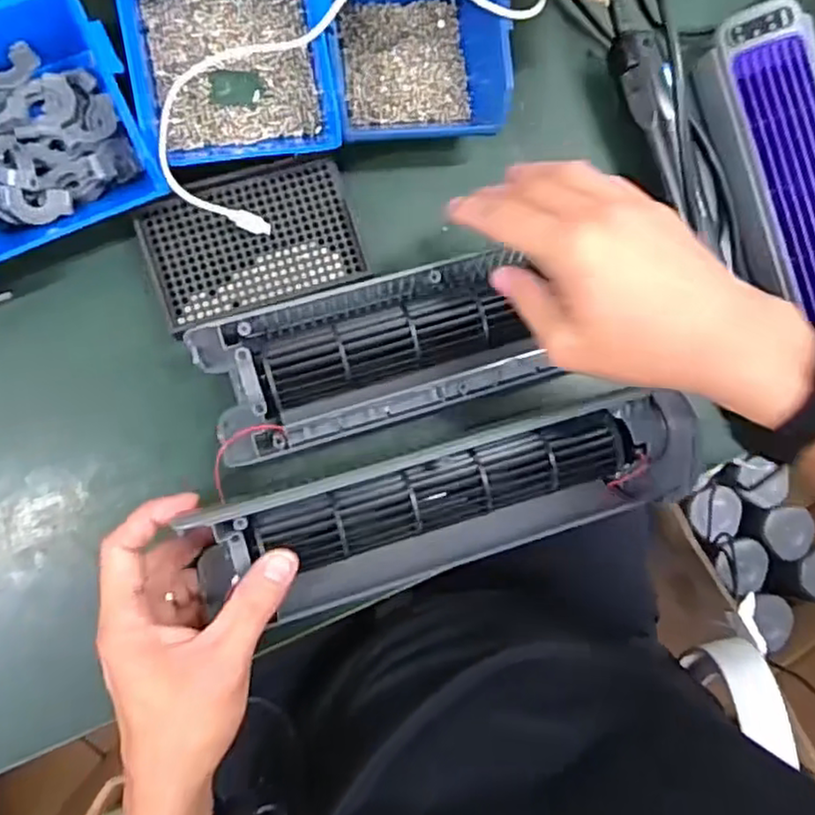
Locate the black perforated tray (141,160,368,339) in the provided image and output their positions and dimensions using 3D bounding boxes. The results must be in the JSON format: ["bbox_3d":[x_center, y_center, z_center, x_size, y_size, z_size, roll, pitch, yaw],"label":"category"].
[{"bbox_3d":[-0.099,-0.109,0.430,0.133,0.014,0.083,-18,90,-9],"label":"black perforated tray"}]

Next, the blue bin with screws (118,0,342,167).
[{"bbox_3d":[-0.109,-0.221,0.409,0.114,0.049,0.132,-11,89,-9],"label":"blue bin with screws"}]

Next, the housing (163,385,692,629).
[{"bbox_3d":[0.025,0.064,0.415,0.296,0.083,0.087,-12,89,-11],"label":"housing"}]

